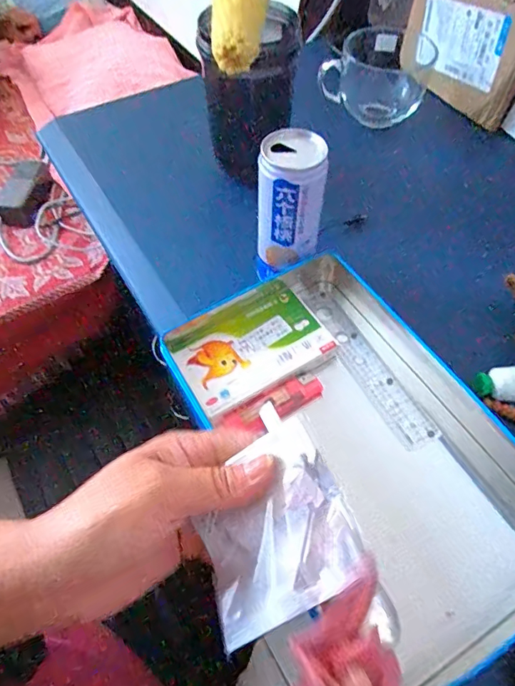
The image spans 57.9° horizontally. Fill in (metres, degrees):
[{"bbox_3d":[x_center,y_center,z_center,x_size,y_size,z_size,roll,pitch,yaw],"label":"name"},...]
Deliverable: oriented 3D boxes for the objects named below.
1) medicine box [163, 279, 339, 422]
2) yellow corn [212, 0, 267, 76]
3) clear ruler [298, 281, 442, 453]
[{"bbox_3d":[-0.005,0.000,0.375,0.116,0.022,0.082,-23,59,-17],"label":"medicine box"},{"bbox_3d":[-0.012,-0.271,0.362,0.036,0.029,0.136,7,70,3],"label":"yellow corn"},{"bbox_3d":[0.085,0.012,0.382,0.031,0.004,0.165,-22,59,-17],"label":"clear ruler"}]

